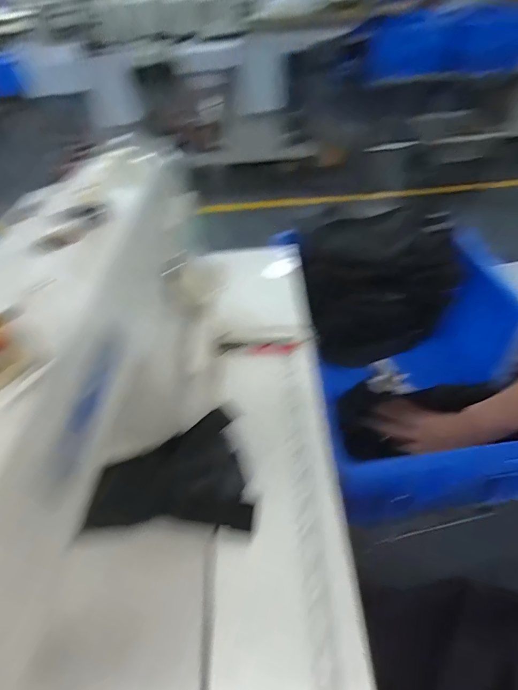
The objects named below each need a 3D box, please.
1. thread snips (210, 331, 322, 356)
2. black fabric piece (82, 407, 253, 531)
[{"bbox_3d":[0.007,-0.001,0.470,0.128,0.017,0.030,-6,46,-1],"label":"thread snips"},{"bbox_3d":[-0.079,0.117,0.369,0.141,0.006,0.113,-1,46,3],"label":"black fabric piece"}]

